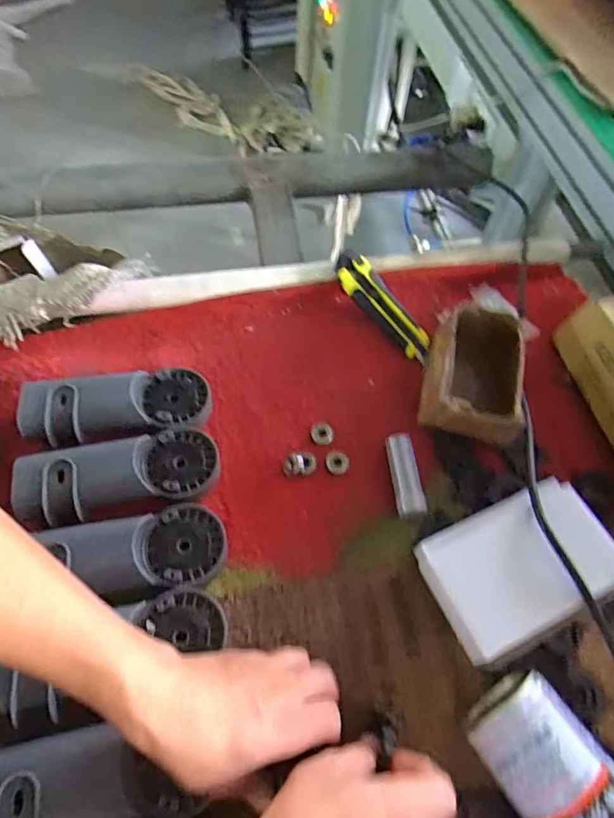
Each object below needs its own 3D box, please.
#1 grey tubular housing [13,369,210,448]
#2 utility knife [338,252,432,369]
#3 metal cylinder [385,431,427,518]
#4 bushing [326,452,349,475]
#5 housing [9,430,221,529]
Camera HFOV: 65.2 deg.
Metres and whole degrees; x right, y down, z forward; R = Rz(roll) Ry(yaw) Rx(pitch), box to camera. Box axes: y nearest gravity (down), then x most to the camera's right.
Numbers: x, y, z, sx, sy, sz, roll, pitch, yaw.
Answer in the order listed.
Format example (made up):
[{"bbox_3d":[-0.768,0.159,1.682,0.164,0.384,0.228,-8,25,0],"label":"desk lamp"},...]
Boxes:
[{"bbox_3d":[-0.175,-0.004,0.447,0.166,0.039,0.069,-8,61,-7],"label":"grey tubular housing"},{"bbox_3d":[0.083,-0.112,0.530,0.038,0.020,0.142,-38,86,-23],"label":"utility knife"},{"bbox_3d":[0.089,0.062,0.443,0.025,0.026,0.075,-5,61,-5],"label":"metal cylinder"},{"bbox_3d":[0.029,0.051,0.452,0.022,0.008,0.022,1,60,-2],"label":"bushing"},{"bbox_3d":[-0.160,0.058,0.416,0.165,0.040,0.066,-12,62,-9],"label":"housing"}]

